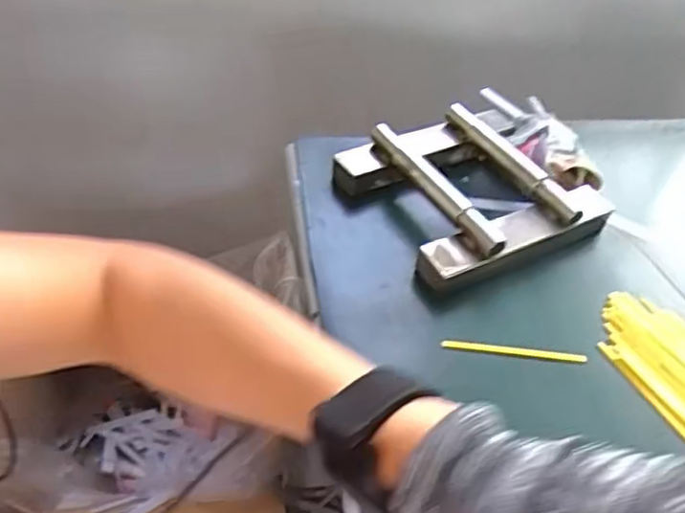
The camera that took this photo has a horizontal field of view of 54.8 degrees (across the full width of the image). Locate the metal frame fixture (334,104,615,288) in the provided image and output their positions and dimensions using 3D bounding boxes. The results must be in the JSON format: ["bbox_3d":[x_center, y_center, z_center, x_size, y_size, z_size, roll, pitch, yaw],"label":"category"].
[{"bbox_3d":[0.126,-0.068,0.622,0.208,0.054,0.185,-22,52,-26],"label":"metal frame fixture"}]

